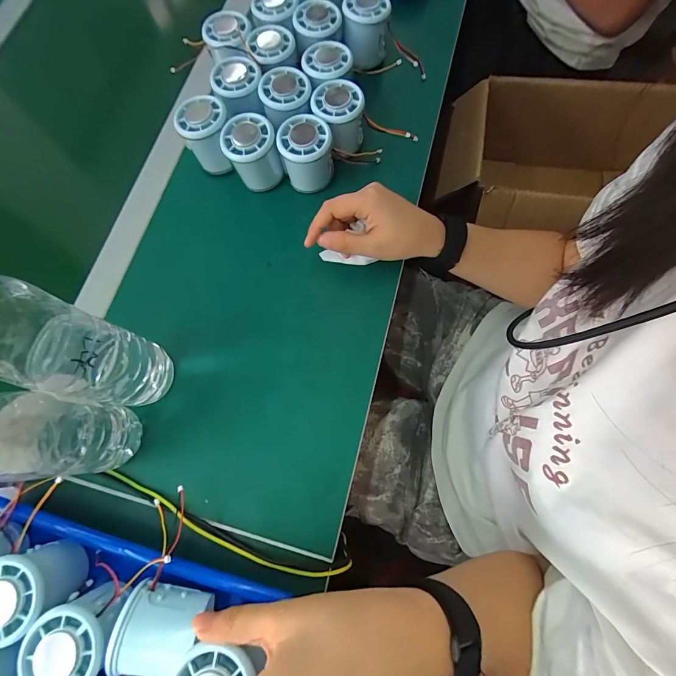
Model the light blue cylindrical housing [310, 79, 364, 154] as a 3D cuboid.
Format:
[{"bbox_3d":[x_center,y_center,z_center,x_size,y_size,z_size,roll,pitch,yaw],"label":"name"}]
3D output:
[{"bbox_3d":[-0.001,-0.250,0.396,0.053,0.051,0.053,0,73,0],"label":"light blue cylindrical housing"}]

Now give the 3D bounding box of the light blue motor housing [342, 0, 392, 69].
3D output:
[{"bbox_3d":[0.034,-0.385,0.435,0.054,0.059,0.065,-1,73,0],"label":"light blue motor housing"}]

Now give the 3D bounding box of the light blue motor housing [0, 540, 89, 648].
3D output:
[{"bbox_3d":[-0.242,0.195,0.270,0.054,0.053,0.053,0,73,0],"label":"light blue motor housing"}]

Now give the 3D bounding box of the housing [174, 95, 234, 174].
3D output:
[{"bbox_3d":[-0.148,-0.229,0.405,0.053,0.069,0.059,-15,73,-4],"label":"housing"}]

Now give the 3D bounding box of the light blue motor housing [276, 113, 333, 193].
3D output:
[{"bbox_3d":[-0.035,-0.203,0.384,0.055,0.054,0.054,-6,73,-1],"label":"light blue motor housing"}]

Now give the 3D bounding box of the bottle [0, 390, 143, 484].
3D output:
[{"bbox_3d":[-0.221,0.073,0.254,0.055,0.177,0.061,7,73,3],"label":"bottle"}]

